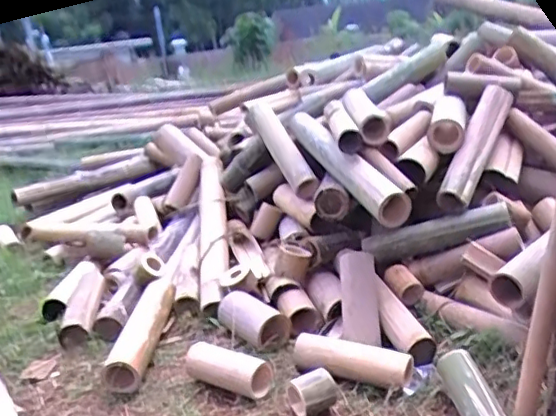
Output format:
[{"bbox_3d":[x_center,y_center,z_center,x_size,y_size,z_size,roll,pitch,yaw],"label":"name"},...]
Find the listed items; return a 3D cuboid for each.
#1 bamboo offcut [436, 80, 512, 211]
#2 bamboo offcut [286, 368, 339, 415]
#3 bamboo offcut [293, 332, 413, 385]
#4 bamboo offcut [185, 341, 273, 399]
[{"bbox_3d":[0.431,-0.150,1.276,0.055,0.061,0.368,7,50,36],"label":"bamboo offcut"},{"bbox_3d":[0.051,0.282,0.923,0.065,0.063,0.071,-15,16,-29],"label":"bamboo offcut"},{"bbox_3d":[0.122,0.251,0.979,0.187,0.060,0.059,-4,15,14],"label":"bamboo offcut"},{"bbox_3d":[-0.082,0.268,0.991,0.152,0.066,0.050,3,17,35],"label":"bamboo offcut"}]

